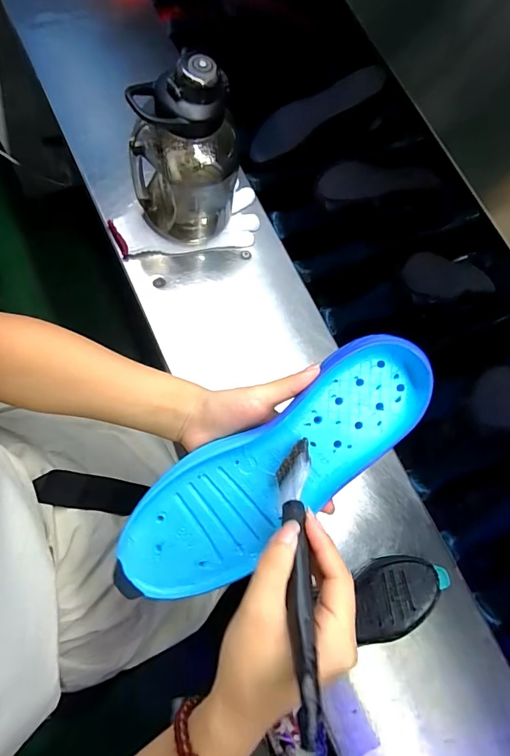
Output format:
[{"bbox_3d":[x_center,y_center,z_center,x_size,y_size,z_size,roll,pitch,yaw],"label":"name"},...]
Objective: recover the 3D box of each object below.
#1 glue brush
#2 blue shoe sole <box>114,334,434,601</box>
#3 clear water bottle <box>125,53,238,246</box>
[{"bbox_3d":[0.028,0.110,0.251,0.021,0.027,0.175,2,37,0],"label":"glue brush"},{"bbox_3d":[0.017,0.071,0.319,0.270,0.029,0.088,-37,82,-2],"label":"blue shoe sole"},{"bbox_3d":[-0.092,-0.264,0.522,0.130,0.222,0.094,-7,80,-2],"label":"clear water bottle"}]

